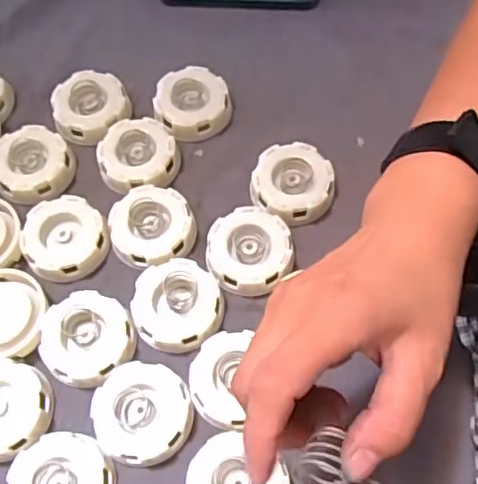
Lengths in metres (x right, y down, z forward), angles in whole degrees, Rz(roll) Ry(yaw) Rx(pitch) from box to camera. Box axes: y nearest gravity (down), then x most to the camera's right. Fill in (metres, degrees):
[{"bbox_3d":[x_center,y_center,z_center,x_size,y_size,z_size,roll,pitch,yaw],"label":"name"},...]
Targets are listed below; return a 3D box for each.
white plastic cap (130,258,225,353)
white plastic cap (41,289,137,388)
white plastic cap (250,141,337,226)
[{"bbox_3d":[-0.042,0.045,0.424,0.060,0.020,0.061,-1,64,2],"label":"white plastic cap"},{"bbox_3d":[-0.102,0.066,0.411,0.060,0.019,0.060,-1,64,2],"label":"white plastic cap"},{"bbox_3d":[0.041,-0.044,0.463,0.059,0.023,0.058,-1,64,2],"label":"white plastic cap"}]

